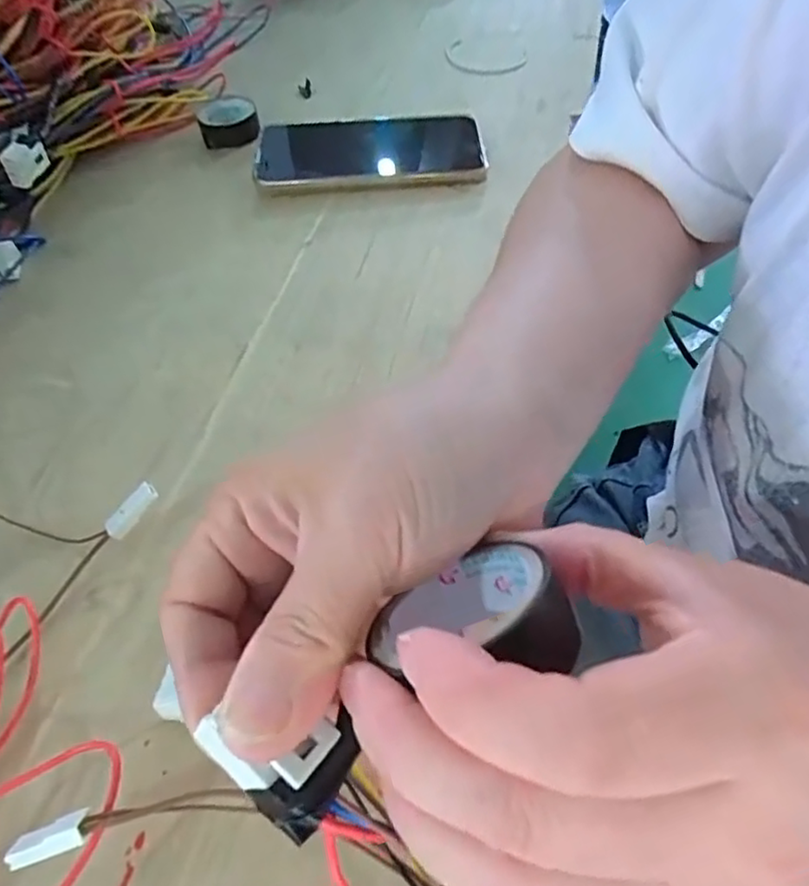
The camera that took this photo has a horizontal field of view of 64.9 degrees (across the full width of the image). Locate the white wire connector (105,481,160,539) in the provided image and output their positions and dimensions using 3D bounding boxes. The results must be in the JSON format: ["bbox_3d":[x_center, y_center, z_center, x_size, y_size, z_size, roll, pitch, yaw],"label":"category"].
[{"bbox_3d":[-0.120,0.030,0.281,0.009,0.005,0.027,35,83,25],"label":"white wire connector"}]

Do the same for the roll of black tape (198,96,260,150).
[{"bbox_3d":[-0.137,-0.250,0.498,0.044,0.023,0.053,-16,55,-9],"label":"roll of black tape"}]

